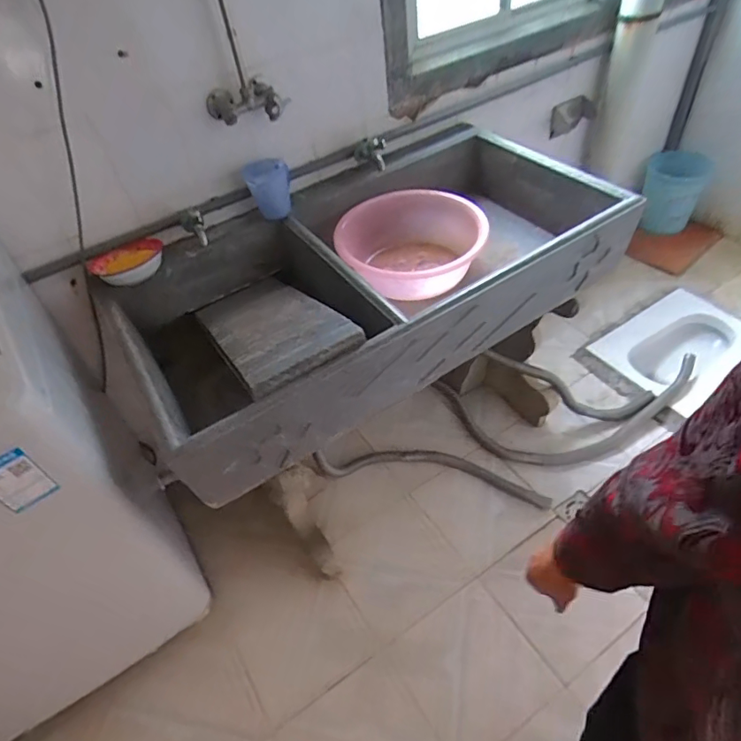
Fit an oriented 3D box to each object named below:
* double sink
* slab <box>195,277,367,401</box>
[{"bbox_3d":[0.012,-0.242,1.213,1.138,0.231,0.633,-28,51,-17],"label":"double sink"},{"bbox_3d":[-0.211,-0.094,1.053,0.215,0.046,0.478,-27,32,-18],"label":"slab"}]

